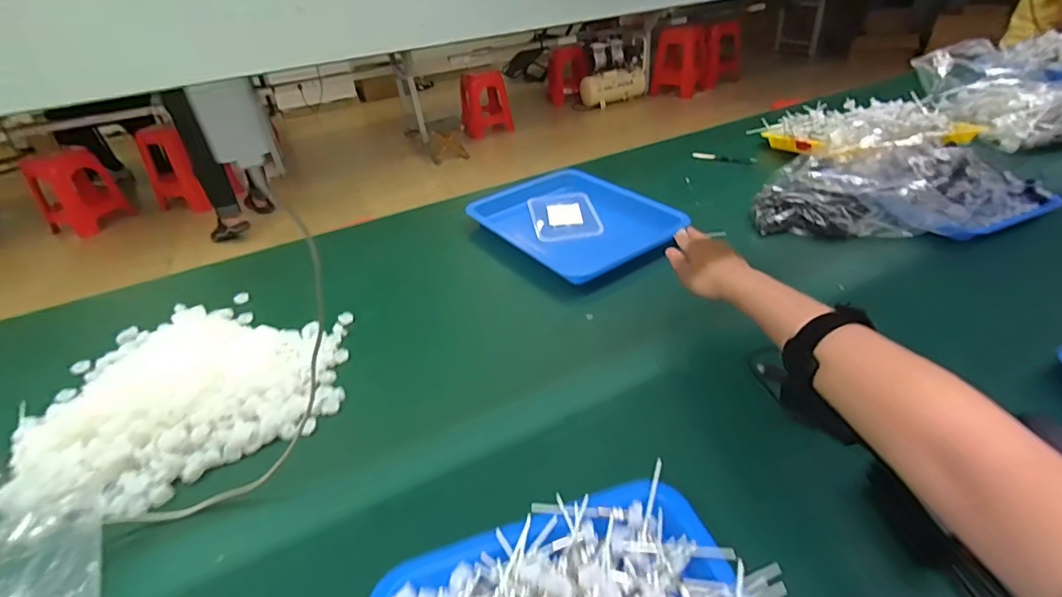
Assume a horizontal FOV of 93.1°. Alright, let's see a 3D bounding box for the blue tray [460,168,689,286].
[{"bbox_3d":[0.069,-0.140,0.887,0.245,0.039,0.324,-28,41,-28],"label":"blue tray"}]

